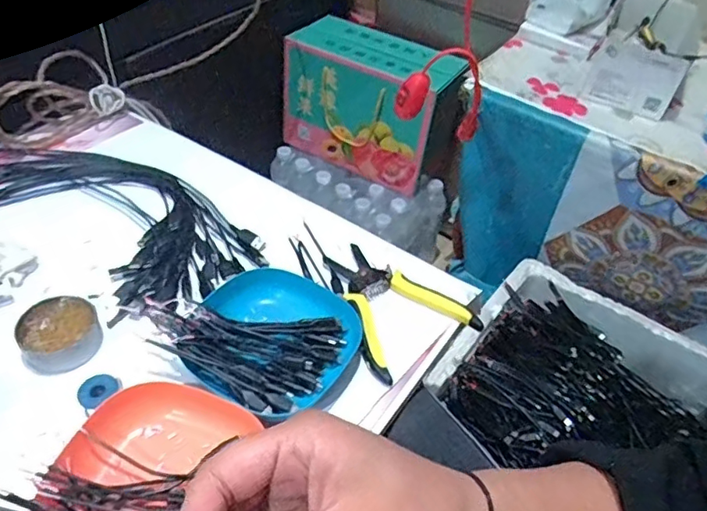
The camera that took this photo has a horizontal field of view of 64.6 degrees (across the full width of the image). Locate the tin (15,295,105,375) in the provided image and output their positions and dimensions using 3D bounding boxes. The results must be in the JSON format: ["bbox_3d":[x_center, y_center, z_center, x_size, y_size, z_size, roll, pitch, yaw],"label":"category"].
[{"bbox_3d":[-0.254,0.068,0.485,0.062,0.023,0.068,4,45,-4],"label":"tin"}]

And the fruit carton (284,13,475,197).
[{"bbox_3d":[0.035,-0.308,1.137,0.331,0.233,0.149,27,48,19],"label":"fruit carton"}]

